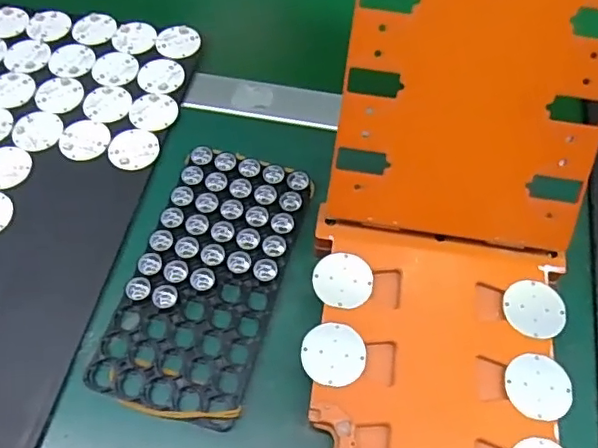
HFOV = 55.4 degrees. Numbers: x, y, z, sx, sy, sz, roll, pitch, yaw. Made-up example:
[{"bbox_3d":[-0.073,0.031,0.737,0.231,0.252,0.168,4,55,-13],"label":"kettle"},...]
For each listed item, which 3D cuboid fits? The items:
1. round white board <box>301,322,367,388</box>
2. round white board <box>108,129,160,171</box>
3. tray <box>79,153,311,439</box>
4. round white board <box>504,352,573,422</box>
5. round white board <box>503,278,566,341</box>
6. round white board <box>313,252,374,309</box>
[{"bbox_3d":[0.021,0.080,0.352,0.039,0.004,0.038,1,61,-1],"label":"round white board"},{"bbox_3d":[-0.132,-0.061,0.455,0.039,0.004,0.039,1,60,-1],"label":"round white board"},{"bbox_3d":[-0.064,0.034,0.402,0.098,0.014,0.195,14,61,7],"label":"tray"},{"bbox_3d":[0.145,0.098,0.345,0.038,0.004,0.039,-1,60,2],"label":"round white board"},{"bbox_3d":[0.154,0.055,0.371,0.038,0.004,0.039,-1,62,2],"label":"round white board"},{"bbox_3d":[0.029,0.037,0.377,0.038,0.004,0.039,-1,59,1],"label":"round white board"}]

